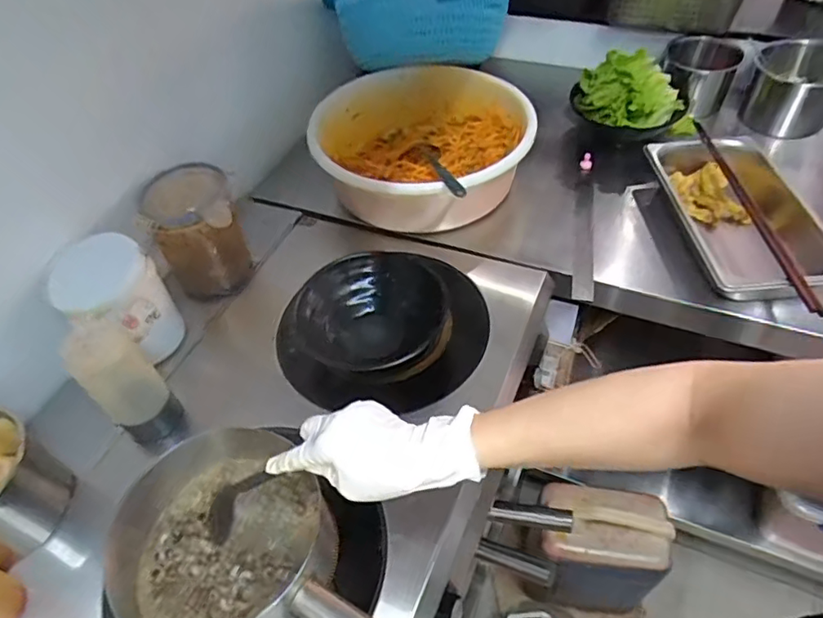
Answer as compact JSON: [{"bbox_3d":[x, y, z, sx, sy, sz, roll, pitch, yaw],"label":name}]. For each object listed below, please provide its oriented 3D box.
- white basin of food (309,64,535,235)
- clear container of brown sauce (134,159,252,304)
[{"bbox_3d":[0.010,-0.261,0.929,0.320,0.121,0.339,-2,48,3],"label":"white basin of food"},{"bbox_3d":[-0.294,-0.099,0.821,0.116,0.171,0.102,-8,48,-2],"label":"clear container of brown sauce"}]

